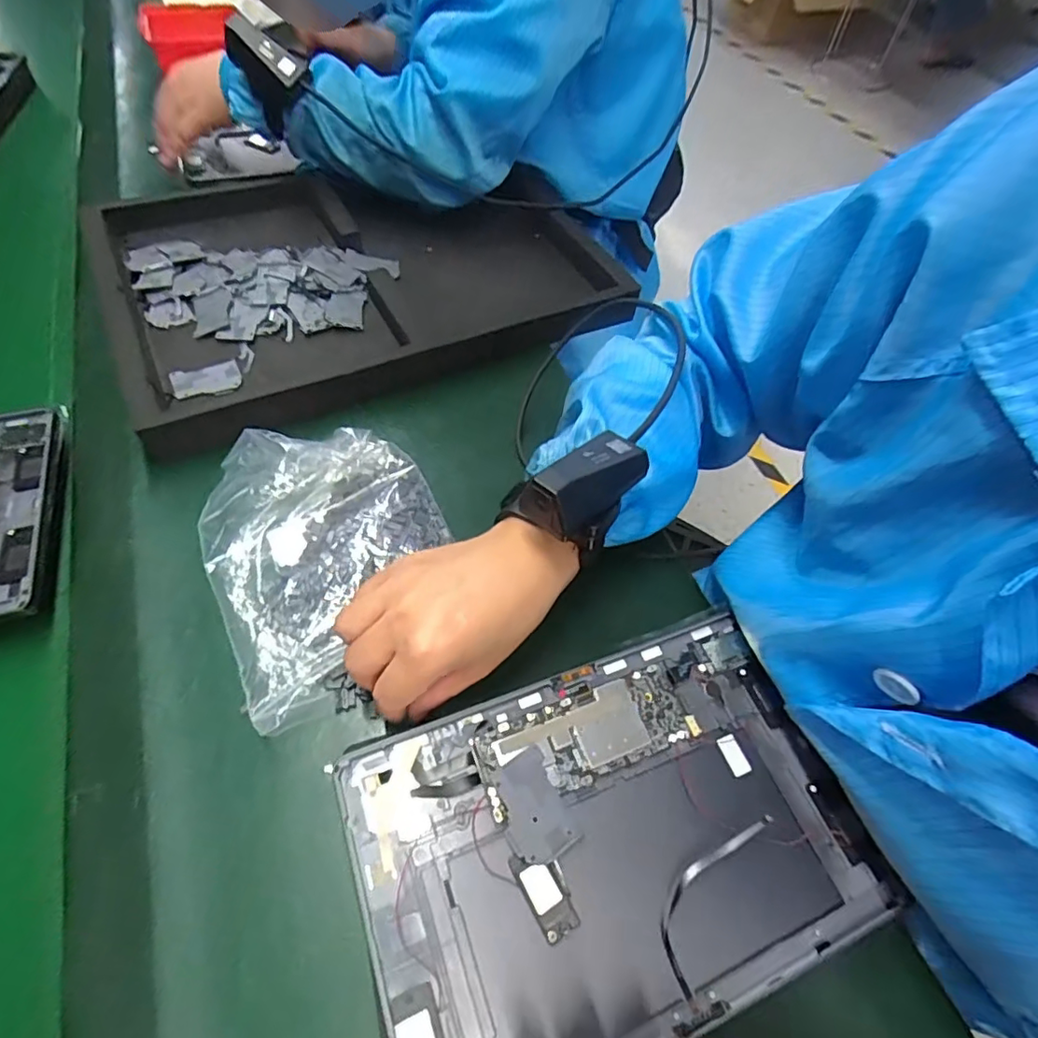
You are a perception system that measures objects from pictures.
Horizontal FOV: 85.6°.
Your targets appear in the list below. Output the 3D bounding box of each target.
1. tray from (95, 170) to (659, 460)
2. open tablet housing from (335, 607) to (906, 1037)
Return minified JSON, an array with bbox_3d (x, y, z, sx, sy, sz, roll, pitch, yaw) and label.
[{"bbox_3d":[-0.144,-0.244,0.520,0.430,0.032,0.315,-23,61,-18],"label":"tray"},{"bbox_3d":[0.047,0.160,0.290,0.244,0.018,0.163,-16,61,-16],"label":"open tablet housing"}]

